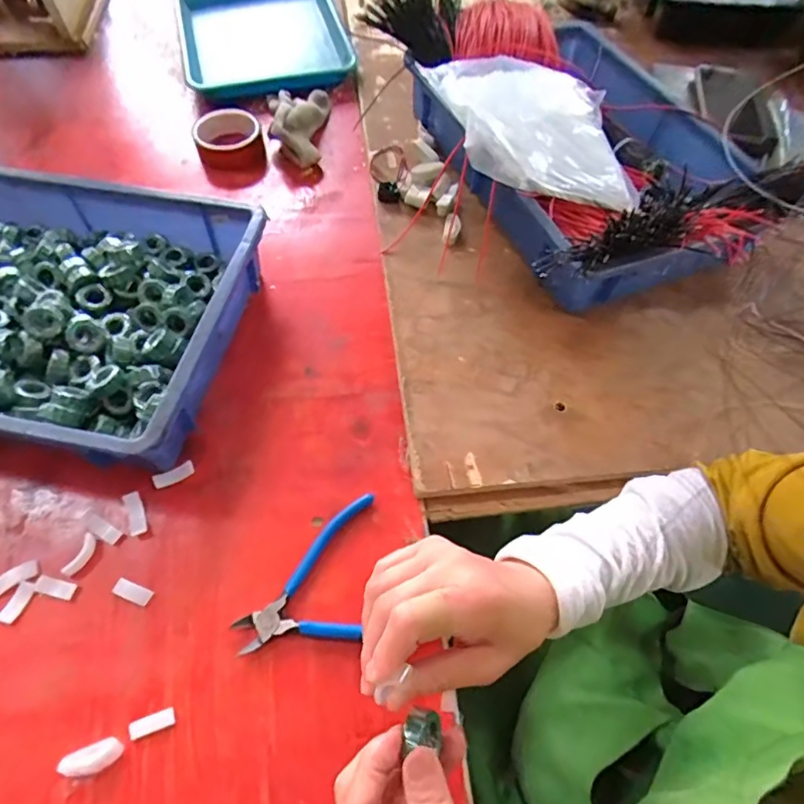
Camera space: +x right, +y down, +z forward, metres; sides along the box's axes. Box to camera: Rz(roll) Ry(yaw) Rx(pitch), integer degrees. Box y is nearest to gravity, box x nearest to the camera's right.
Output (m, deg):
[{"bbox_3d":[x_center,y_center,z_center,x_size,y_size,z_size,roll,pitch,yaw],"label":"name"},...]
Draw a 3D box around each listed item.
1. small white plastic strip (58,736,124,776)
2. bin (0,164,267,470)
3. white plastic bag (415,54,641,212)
[{"bbox_3d":[-0.212,0.244,0.358,0.037,0.009,0.018,-18,61,-11],"label":"small white plastic strip"},{"bbox_3d":[-0.386,-0.097,0.522,0.443,0.080,0.288,10,60,5],"label":"bin"},{"bbox_3d":[0.147,-0.310,0.588,0.221,0.071,0.200,-5,60,-4],"label":"white plastic bag"}]

